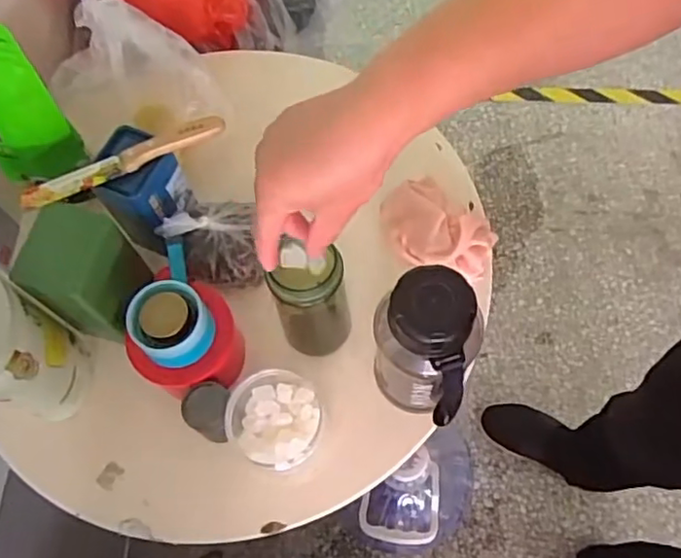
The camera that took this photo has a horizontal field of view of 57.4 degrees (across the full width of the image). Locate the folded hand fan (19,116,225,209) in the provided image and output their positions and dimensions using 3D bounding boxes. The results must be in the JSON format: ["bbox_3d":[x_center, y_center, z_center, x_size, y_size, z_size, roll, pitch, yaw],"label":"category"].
[{"bbox_3d":[-0.210,-0.115,0.599,0.201,0.019,0.026,-24,68,-7],"label":"folded hand fan"}]

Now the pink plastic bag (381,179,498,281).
[{"bbox_3d":[0.104,-0.059,0.675,0.139,0.038,0.097,41,75,18],"label":"pink plastic bag"}]

